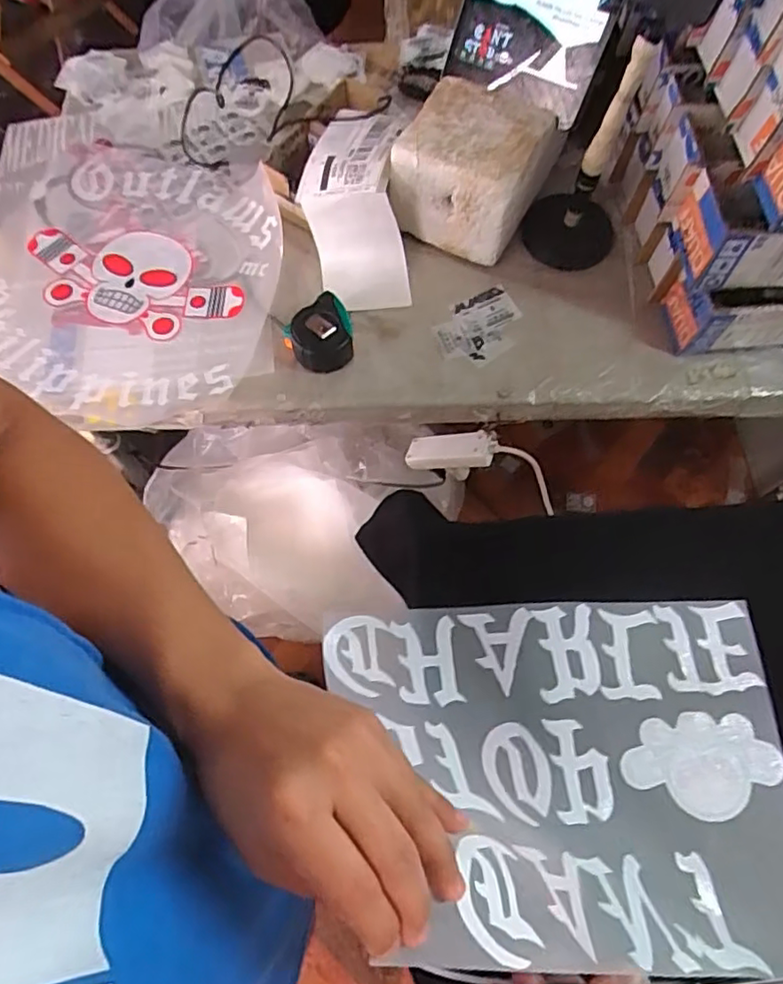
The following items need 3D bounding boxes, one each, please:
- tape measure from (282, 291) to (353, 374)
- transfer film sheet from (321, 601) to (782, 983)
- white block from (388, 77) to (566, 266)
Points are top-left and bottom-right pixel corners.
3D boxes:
[{"bbox_3d":[-0.075,-0.167,0.655,0.067,0.041,0.068,-33,72,-13],"label":"tape measure"},{"bbox_3d":[0.113,0.165,0.354,0.293,0.102,0.215,-2,68,-2],"label":"transfer film sheet"},{"bbox_3d":[0.094,-0.372,0.703,0.142,0.114,0.144,28,70,10],"label":"white block"}]

